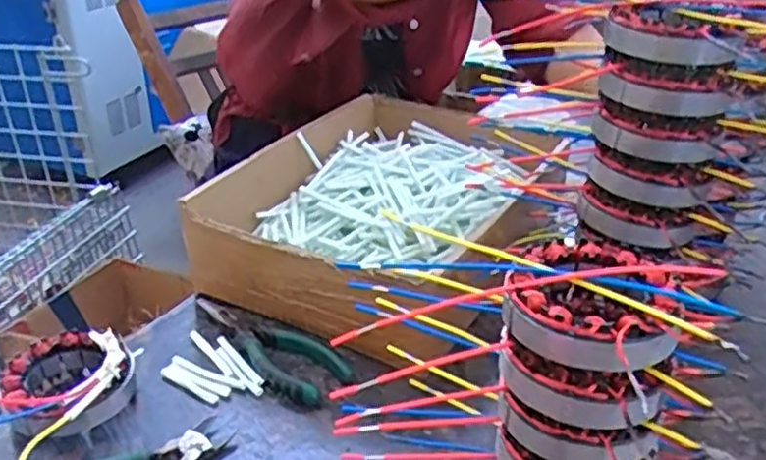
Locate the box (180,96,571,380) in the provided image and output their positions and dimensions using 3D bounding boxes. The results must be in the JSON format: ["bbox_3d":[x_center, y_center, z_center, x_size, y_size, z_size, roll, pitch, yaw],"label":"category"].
[{"bbox_3d":[0.015,-0.028,0.715,0.231,0.100,0.379,14,31,25],"label":"box"}]

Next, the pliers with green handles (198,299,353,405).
[{"bbox_3d":[-0.087,0.090,0.587,0.058,0.017,0.158,-20,34,-33],"label":"pliers with green handles"}]

